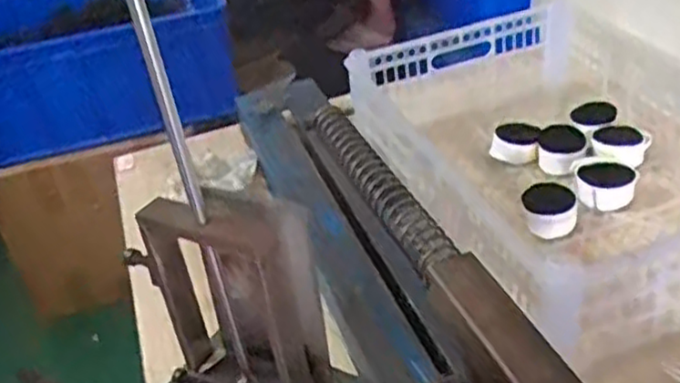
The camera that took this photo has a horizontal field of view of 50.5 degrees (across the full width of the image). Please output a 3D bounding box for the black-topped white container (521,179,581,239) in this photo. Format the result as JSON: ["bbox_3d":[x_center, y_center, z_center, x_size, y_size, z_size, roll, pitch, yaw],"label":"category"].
[{"bbox_3d":[0.191,0.016,0.655,0.049,0.033,0.044,3,35,15],"label":"black-topped white container"}]

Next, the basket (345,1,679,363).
[{"bbox_3d":[0.214,-0.033,0.671,0.289,0.114,0.374,-18,35,-14],"label":"basket"}]

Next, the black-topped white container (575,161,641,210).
[{"bbox_3d":[0.250,-0.007,0.675,0.053,0.032,0.047,3,35,15],"label":"black-topped white container"}]

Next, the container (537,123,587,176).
[{"bbox_3d":[0.221,-0.042,0.723,0.043,0.031,0.046,9,37,23],"label":"container"}]

